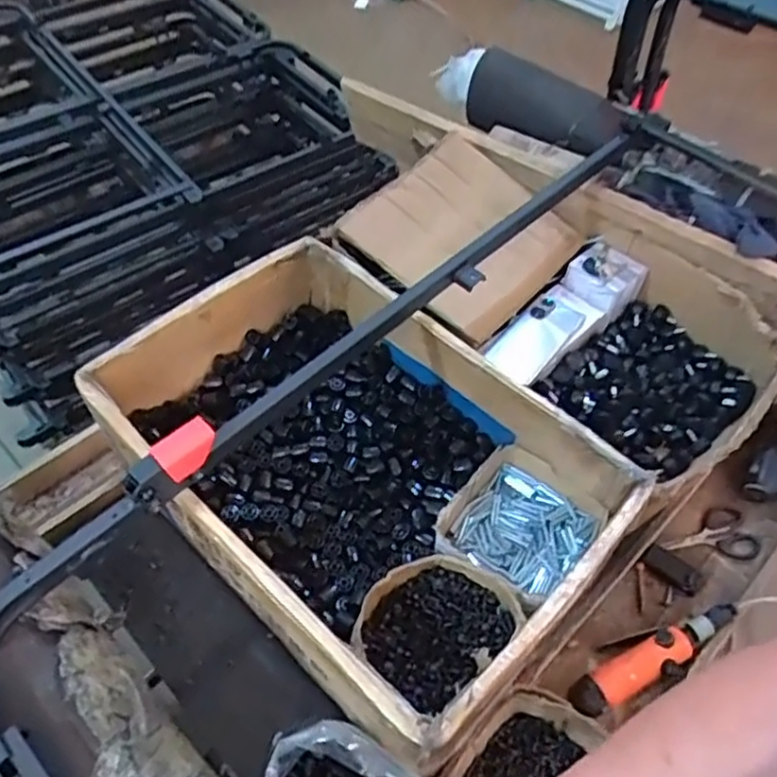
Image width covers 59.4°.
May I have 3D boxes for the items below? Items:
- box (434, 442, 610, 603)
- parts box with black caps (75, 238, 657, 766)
[{"bbox_3d":[0.144,0.161,0.767,0.142,0.066,0.156,37,60,23],"label":"box"},{"bbox_3d":[-0.038,0.087,0.758,0.527,0.160,0.357,38,61,24],"label":"parts box with black caps"}]

